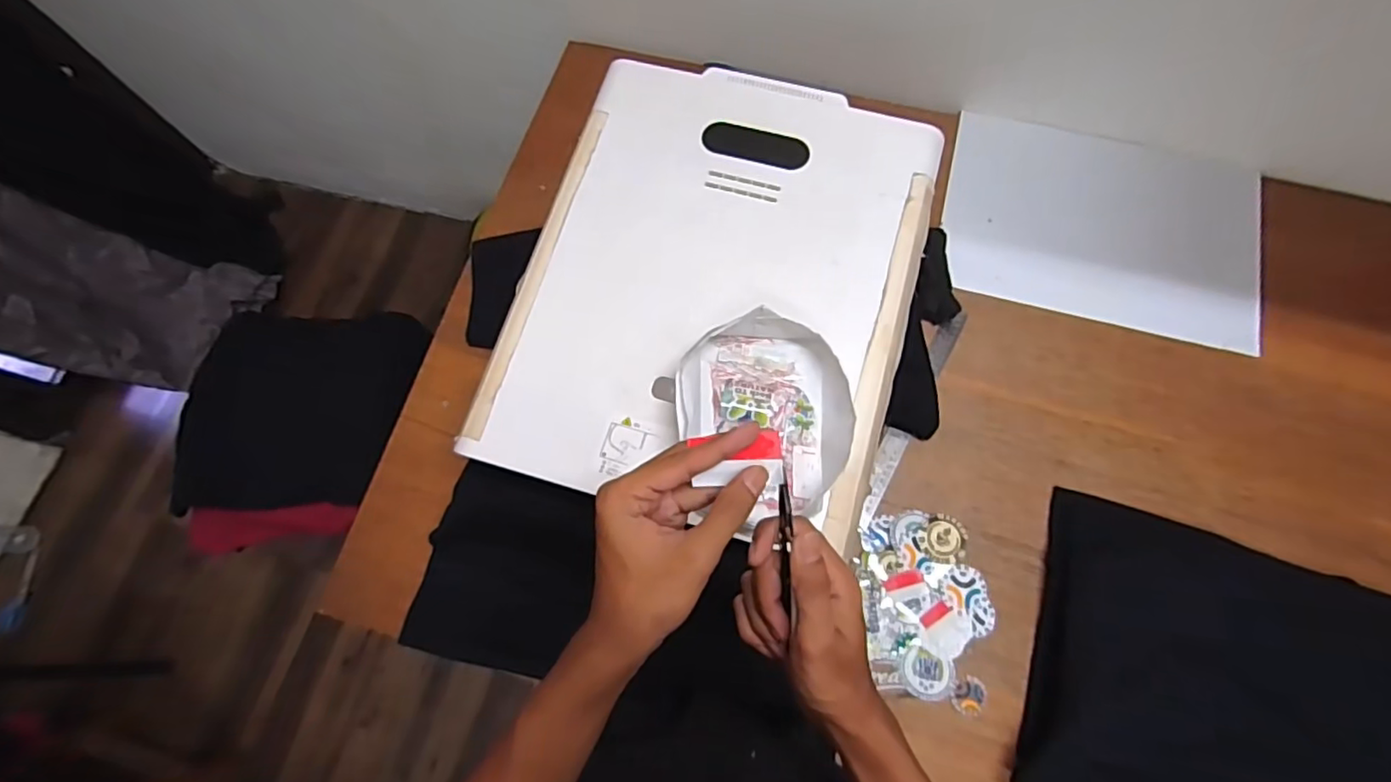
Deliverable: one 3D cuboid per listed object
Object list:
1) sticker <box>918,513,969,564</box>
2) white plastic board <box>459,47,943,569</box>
[{"bbox_3d":[0.295,0.176,0.716,0.054,0.007,0.056,-1,77,3],"label":"sticker"},{"bbox_3d":[0.026,-0.126,0.644,0.398,0.020,0.500,15,74,7],"label":"white plastic board"}]

